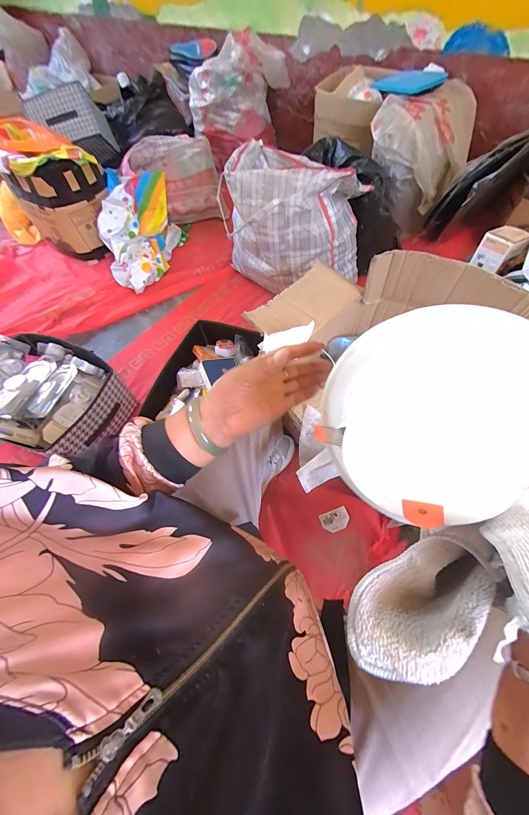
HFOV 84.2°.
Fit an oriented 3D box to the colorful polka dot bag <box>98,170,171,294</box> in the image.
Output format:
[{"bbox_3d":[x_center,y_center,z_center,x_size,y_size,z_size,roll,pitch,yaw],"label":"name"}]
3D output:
[{"bbox_3d":[-0.603,-0.829,1.388,0.348,0.176,0.650,-9,72,-1],"label":"colorful polka dot bag"}]

